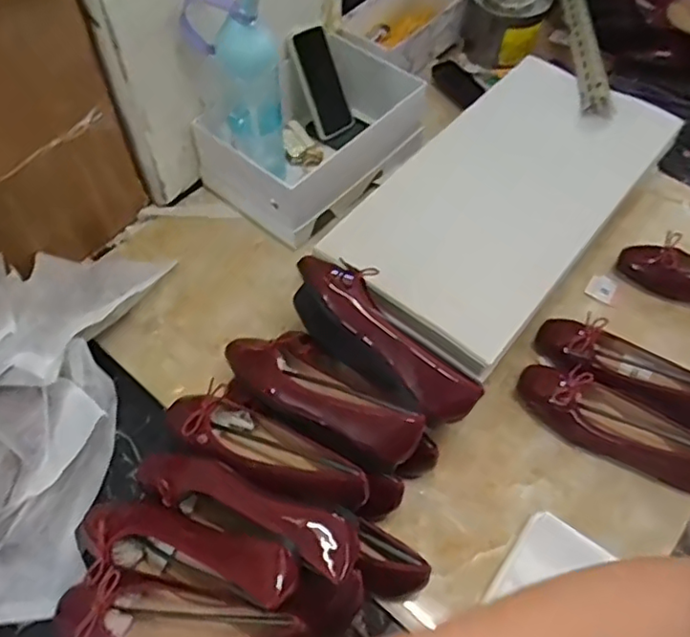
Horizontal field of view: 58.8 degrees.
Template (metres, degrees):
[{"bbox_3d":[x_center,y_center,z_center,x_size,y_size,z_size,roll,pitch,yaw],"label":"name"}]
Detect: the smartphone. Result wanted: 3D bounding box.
[{"bbox_3d":[-0.036,-0.376,0.976,0.078,0.167,0.020,-36,33,-22],"label":"smartphone"}]

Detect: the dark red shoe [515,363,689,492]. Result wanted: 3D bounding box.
[{"bbox_3d":[0.323,0.127,0.719,0.242,0.065,0.068,31,62,18],"label":"dark red shoe"}]

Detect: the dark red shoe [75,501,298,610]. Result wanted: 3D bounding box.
[{"bbox_3d":[-0.161,0.227,0.589,0.242,0.055,0.079,7,56,20],"label":"dark red shoe"}]

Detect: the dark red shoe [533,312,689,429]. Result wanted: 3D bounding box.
[{"bbox_3d":[0.356,0.067,0.752,0.245,0.055,0.074,33,62,19],"label":"dark red shoe"}]

